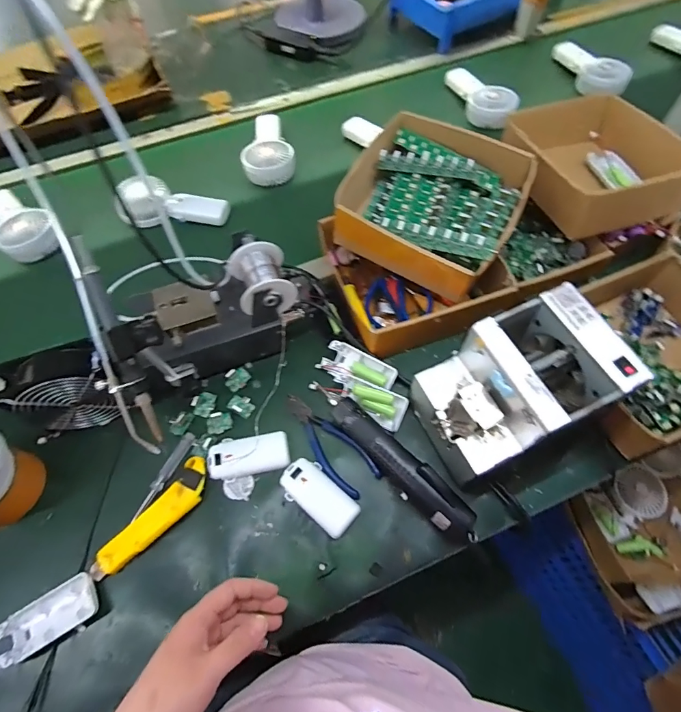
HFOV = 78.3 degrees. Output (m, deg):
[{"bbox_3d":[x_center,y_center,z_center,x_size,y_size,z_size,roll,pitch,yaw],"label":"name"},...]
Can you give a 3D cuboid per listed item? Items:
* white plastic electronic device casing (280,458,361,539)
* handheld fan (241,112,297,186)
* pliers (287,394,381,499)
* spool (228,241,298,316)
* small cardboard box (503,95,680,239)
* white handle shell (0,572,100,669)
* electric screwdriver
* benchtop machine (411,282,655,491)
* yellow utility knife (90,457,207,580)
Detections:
[{"bbox_3d":[-0.025,0.159,0.478,0.094,0.011,0.049,34,67,18],"label":"white plastic electronic device casing"},{"bbox_3d":[-0.134,-0.384,0.765,0.088,0.046,0.173,-9,61,-3],"label":"handheld fan"},{"bbox_3d":[-0.018,0.105,0.508,0.052,0.010,0.145,-40,67,-18],"label":"pliers"},{"bbox_3d":[-0.092,-0.088,0.502,0.064,0.063,0.080,-18,62,-8],"label":"spool"},{"bbox_3d":[0.345,-0.274,0.584,0.192,0.083,0.206,-16,62,-7],"label":"small cardboard box"},{"bbox_3d":[-0.297,0.269,0.430,0.093,0.020,0.046,-30,64,-14],"label":"white handle shell"},{"bbox_3d":[0.071,0.124,0.477,0.045,0.044,0.198,-40,67,-18],"label":"electric screwdriver"},{"bbox_3d":[0.187,0.039,0.456,0.171,0.148,0.121,-23,63,-11],"label":"benchtop machine"},{"bbox_3d":[-0.206,0.182,0.464,0.040,0.017,0.153,35,68,19],"label":"yellow utility knife"}]

